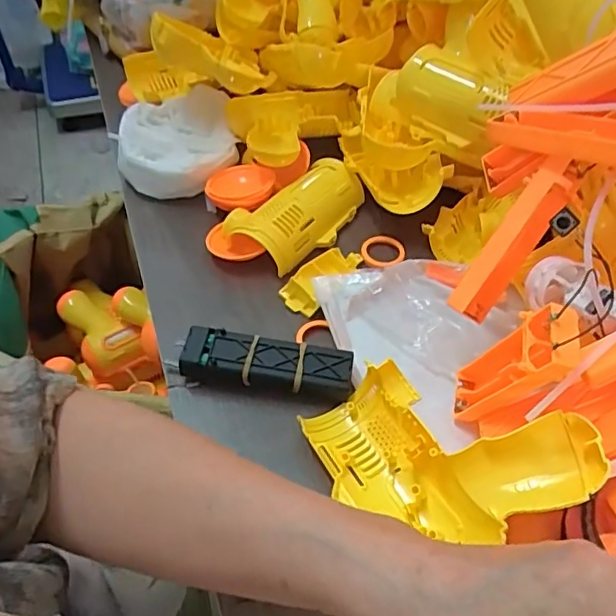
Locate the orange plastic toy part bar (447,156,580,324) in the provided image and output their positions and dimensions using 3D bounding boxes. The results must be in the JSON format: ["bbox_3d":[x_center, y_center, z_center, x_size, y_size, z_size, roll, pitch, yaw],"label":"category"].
[{"bbox_3d":[0.126,-0.040,0.351,0.020,0.105,0.028,39,14,26],"label":"orange plastic toy part bar"}]

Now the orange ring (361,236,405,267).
[{"bbox_3d":[0.060,-0.047,0.466,0.035,0.005,0.031,-11,51,-12],"label":"orange ring"}]

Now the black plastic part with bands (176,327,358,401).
[{"bbox_3d":[-0.026,0.039,0.374,0.107,0.026,0.029,8,49,4],"label":"black plastic part with bands"}]

